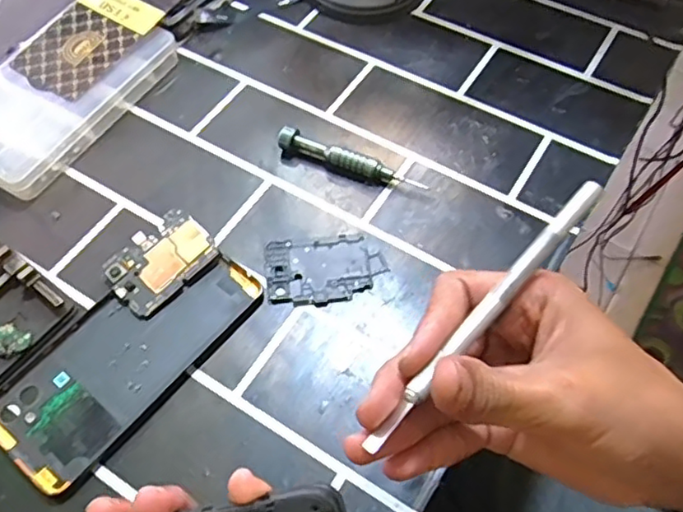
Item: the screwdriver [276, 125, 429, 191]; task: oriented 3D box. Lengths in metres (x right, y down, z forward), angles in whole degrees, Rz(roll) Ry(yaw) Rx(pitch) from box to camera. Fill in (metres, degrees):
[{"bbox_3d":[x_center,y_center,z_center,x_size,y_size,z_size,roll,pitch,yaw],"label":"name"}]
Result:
[{"bbox_3d":[0.006,-0.066,0.433,0.108,0.018,0.013,23,62,13],"label":"screwdriver"}]

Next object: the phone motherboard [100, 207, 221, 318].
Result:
[{"bbox_3d":[-0.115,0.003,0.392,0.065,0.004,0.046,-42,75,-16],"label":"phone motherboard"}]

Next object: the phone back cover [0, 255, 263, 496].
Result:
[{"bbox_3d":[-0.128,0.054,0.366,0.074,0.004,0.162,36,65,20],"label":"phone back cover"}]

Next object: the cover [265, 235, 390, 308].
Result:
[{"bbox_3d":[-0.010,0.009,0.394,0.074,0.004,0.048,-5,59,-3],"label":"cover"}]

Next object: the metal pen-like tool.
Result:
[{"bbox_3d":[0.059,0.018,0.235,0.008,0.009,0.135,39,73,21],"label":"metal pen-like tool"}]

